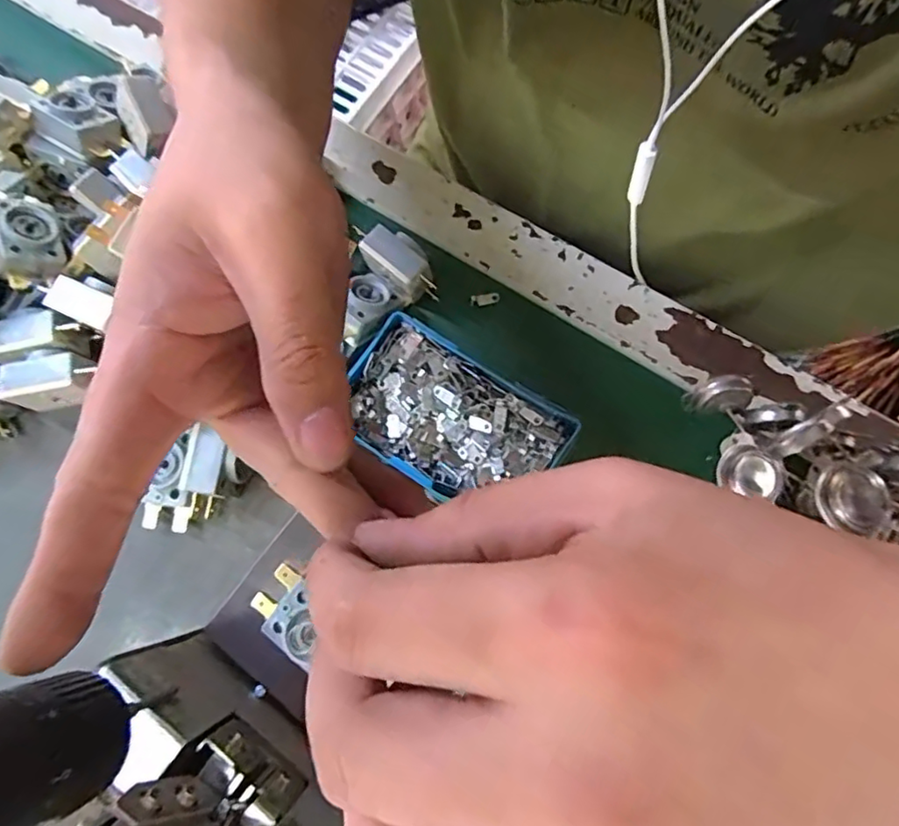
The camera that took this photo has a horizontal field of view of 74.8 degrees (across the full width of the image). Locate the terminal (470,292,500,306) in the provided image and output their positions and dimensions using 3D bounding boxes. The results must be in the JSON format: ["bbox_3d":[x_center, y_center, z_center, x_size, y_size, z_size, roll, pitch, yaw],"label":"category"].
[{"bbox_3d":[0.020,-0.065,0.332,0.016,0.004,0.007,-6,76,3],"label":"terminal"}]

